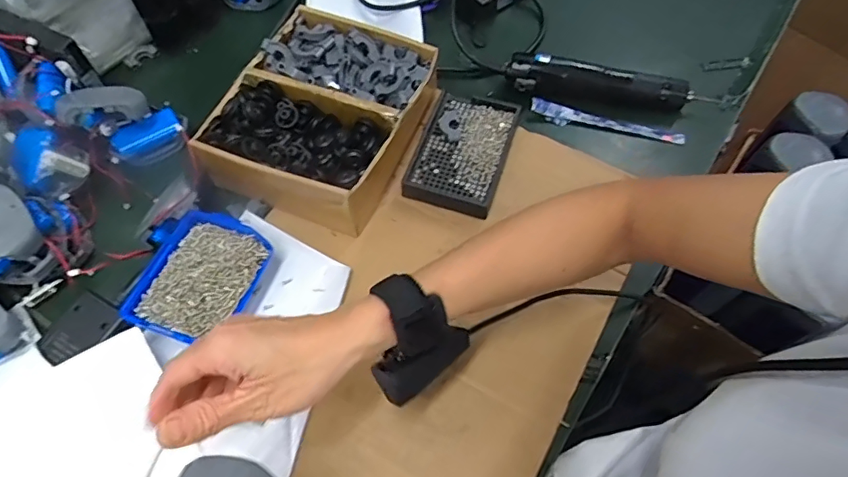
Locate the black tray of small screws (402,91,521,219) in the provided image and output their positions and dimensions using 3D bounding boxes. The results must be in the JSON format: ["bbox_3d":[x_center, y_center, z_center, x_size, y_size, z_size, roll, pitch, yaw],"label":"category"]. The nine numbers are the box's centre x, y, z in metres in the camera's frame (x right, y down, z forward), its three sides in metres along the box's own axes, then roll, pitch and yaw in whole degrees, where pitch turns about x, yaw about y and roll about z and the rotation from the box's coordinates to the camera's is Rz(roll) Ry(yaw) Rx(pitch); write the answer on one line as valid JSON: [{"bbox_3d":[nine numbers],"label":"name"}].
[{"bbox_3d":[0.040,-0.093,0.537,0.089,0.025,0.137,16,62,9],"label":"black tray of small screws"}]

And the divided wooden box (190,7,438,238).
[{"bbox_3d":[-0.100,-0.128,0.525,0.170,0.062,0.211,20,63,11],"label":"divided wooden box"}]

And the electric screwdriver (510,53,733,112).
[{"bbox_3d":[0.208,-0.168,0.577,0.230,0.039,0.038,9,61,5],"label":"electric screwdriver"}]

